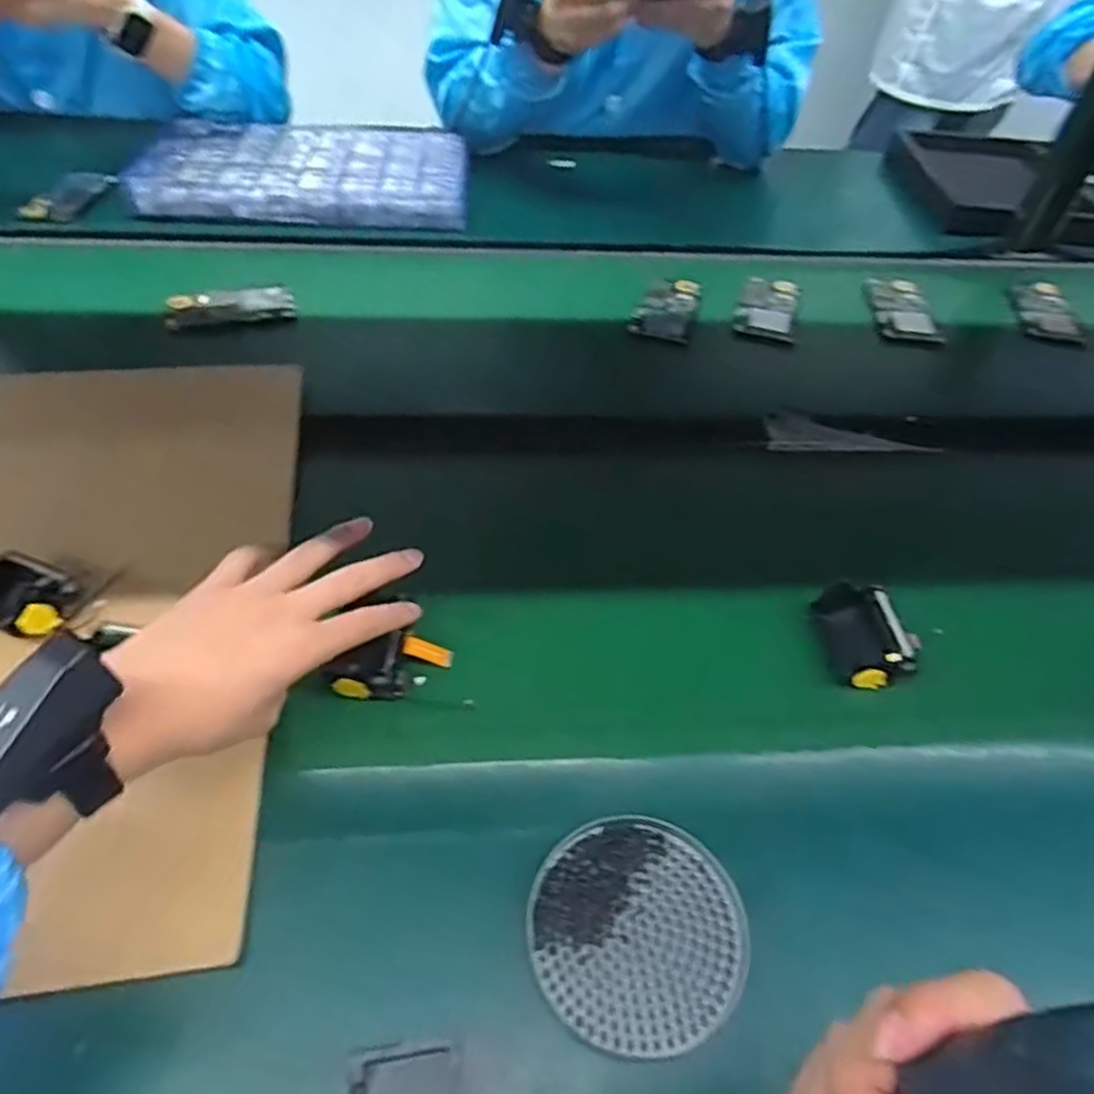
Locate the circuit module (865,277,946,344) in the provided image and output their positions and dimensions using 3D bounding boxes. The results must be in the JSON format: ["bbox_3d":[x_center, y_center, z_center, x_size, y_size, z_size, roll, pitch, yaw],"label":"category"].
[{"bbox_3d":[0.409,-0.276,0.874,0.061,0.010,0.131,6,49,0],"label":"circuit module"}]

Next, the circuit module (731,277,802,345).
[{"bbox_3d":[0.254,-0.277,0.865,0.066,0.006,0.123,15,50,8],"label":"circuit module"}]

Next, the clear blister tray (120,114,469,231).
[{"bbox_3d":[-0.298,-0.479,0.958,0.393,0.046,0.222,0,49,-6],"label":"clear blister tray"}]

